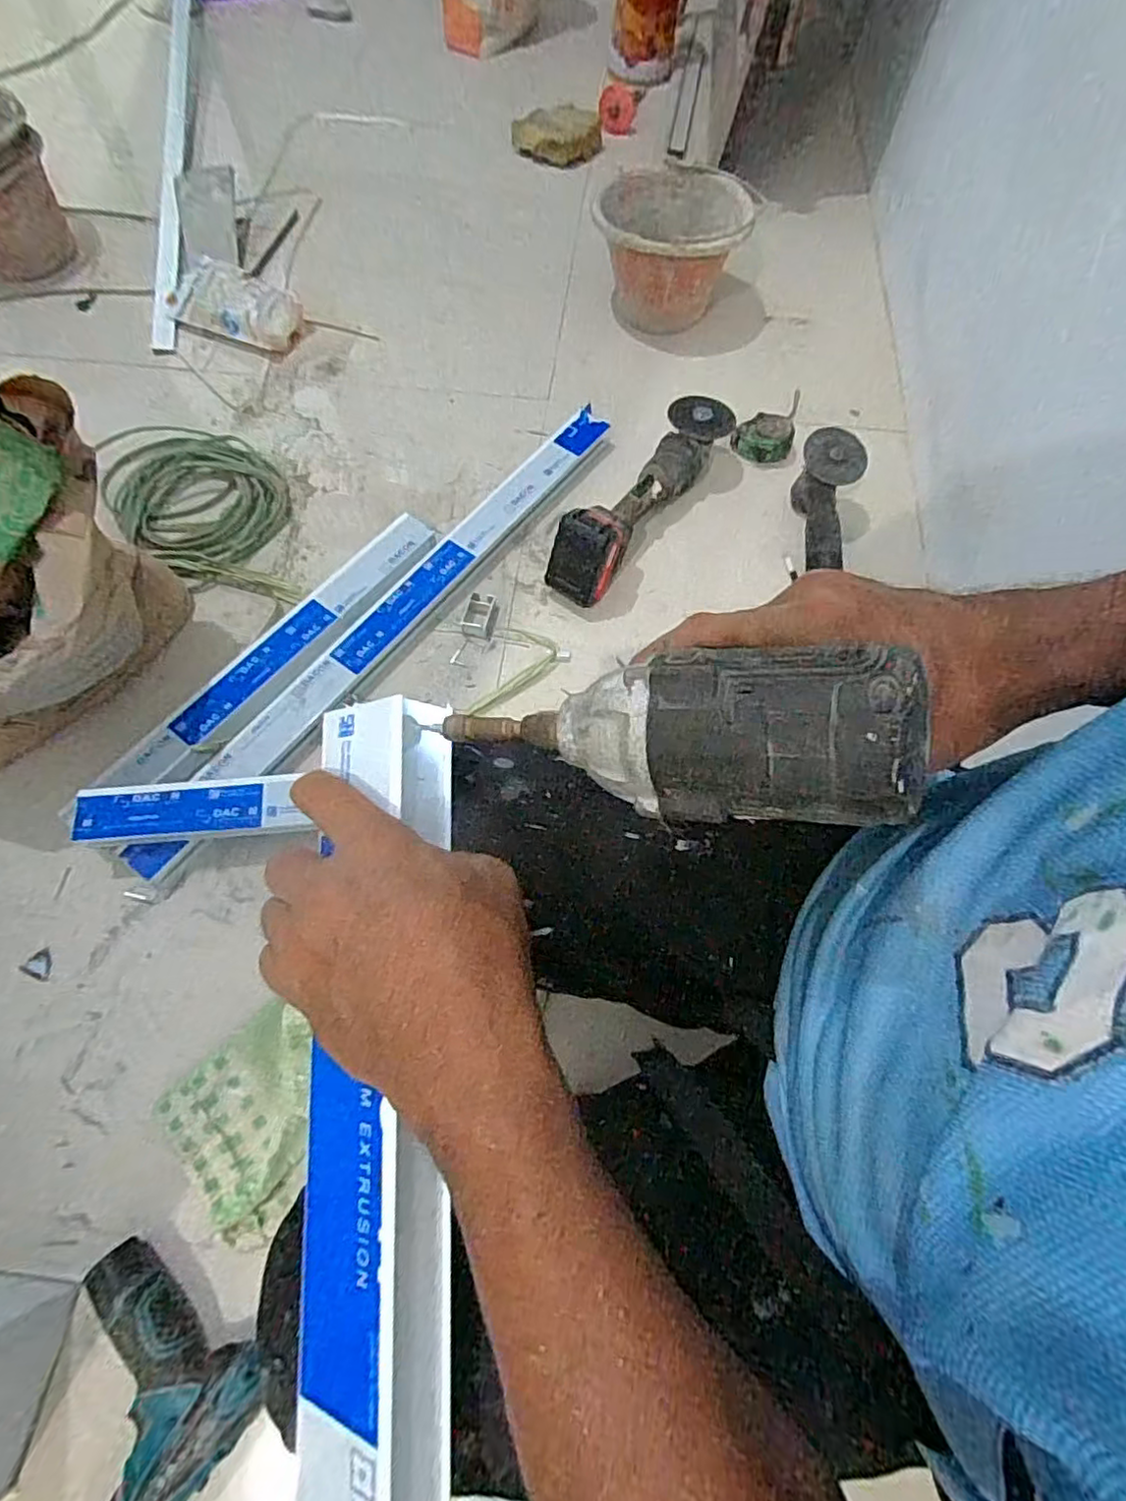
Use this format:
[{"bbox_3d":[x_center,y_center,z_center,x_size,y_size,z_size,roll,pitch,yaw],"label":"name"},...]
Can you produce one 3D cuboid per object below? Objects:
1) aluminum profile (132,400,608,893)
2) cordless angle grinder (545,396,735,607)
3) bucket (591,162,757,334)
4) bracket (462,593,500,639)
[{"bbox_3d":[-0.192,-0.226,0.906,0.080,0.048,0.823,34,70,11],"label":"aluminum profile"},{"bbox_3d":[0.117,-0.375,0.940,0.086,0.115,0.387,35,70,13],"label":"cordless angle grinder"},{"bbox_3d":[0.178,-0.857,1.119,0.248,0.162,0.219,13,67,5],"label":"bucket"},{"bbox_3d":[-0.115,-0.189,0.903,0.044,0.013,0.064,12,67,4],"label":"bracket"}]

